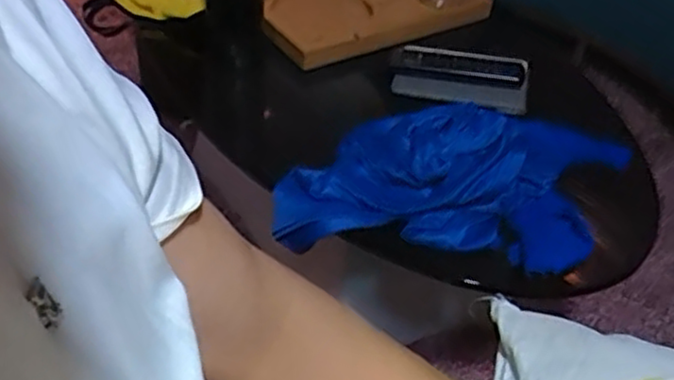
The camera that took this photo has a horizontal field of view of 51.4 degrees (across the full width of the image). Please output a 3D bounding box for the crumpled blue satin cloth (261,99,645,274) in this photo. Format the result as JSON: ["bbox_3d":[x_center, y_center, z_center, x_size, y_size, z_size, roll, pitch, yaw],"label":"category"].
[{"bbox_3d":[0.139,-0.013,0.801,0.409,0.098,0.194,4,40,0],"label":"crumpled blue satin cloth"}]

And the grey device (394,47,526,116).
[{"bbox_3d":[0.168,-0.155,0.968,0.188,0.033,0.091,10,40,7],"label":"grey device"}]

